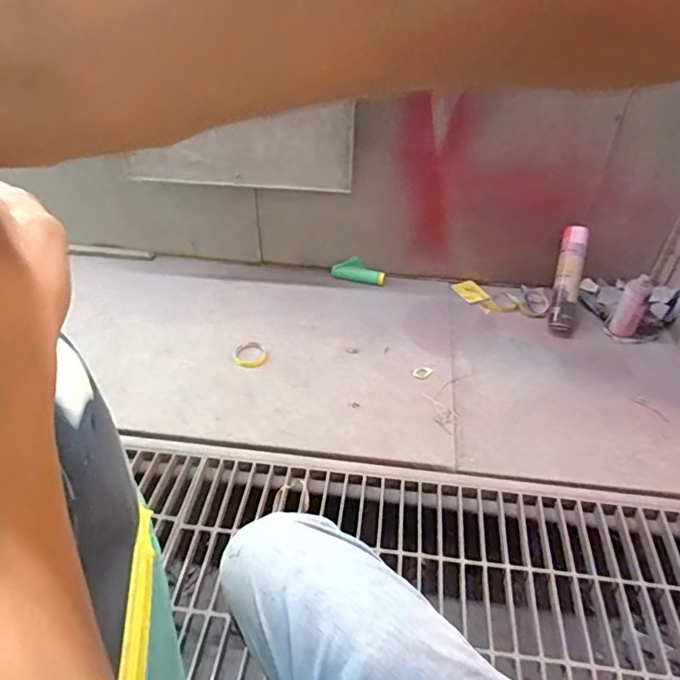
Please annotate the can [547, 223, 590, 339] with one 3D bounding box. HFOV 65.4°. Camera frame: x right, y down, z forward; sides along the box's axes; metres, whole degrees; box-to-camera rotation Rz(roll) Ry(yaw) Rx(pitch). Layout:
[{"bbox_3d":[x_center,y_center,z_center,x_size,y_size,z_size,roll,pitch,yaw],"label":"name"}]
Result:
[{"bbox_3d":[0.612,-0.158,1.418,0.068,0.304,0.068,9,2,10],"label":"can"}]

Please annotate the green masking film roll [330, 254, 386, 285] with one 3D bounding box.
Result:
[{"bbox_3d":[0.052,-0.207,1.595,0.170,0.057,0.049,15,42,17],"label":"green masking film roll"}]

